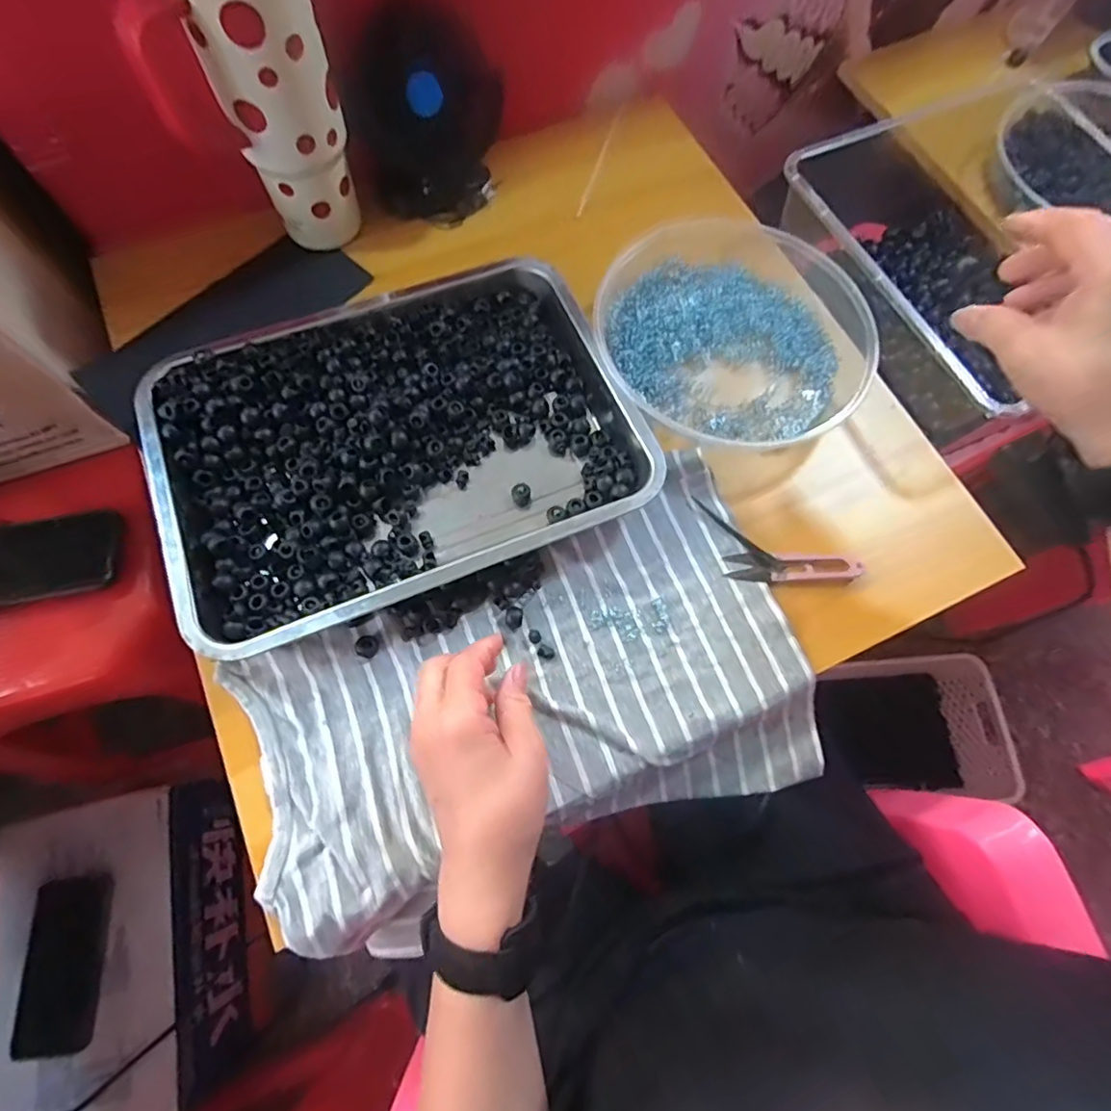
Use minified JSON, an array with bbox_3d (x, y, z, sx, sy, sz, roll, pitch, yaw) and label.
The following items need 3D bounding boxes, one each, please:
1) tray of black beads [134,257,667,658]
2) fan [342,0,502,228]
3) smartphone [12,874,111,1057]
[{"bbox_3d":[-0.120,-0.093,0.449,0.339,0.044,0.254,-23,73,-9],"label":"tray of black beads"},{"bbox_3d":[-0.114,-0.382,0.506,0.112,0.135,0.085,-22,73,-8],"label":"fan"},{"bbox_3d":[-0.542,0.449,0.640,0.082,0.013,0.168,-5,71,-3],"label":"smartphone"}]

